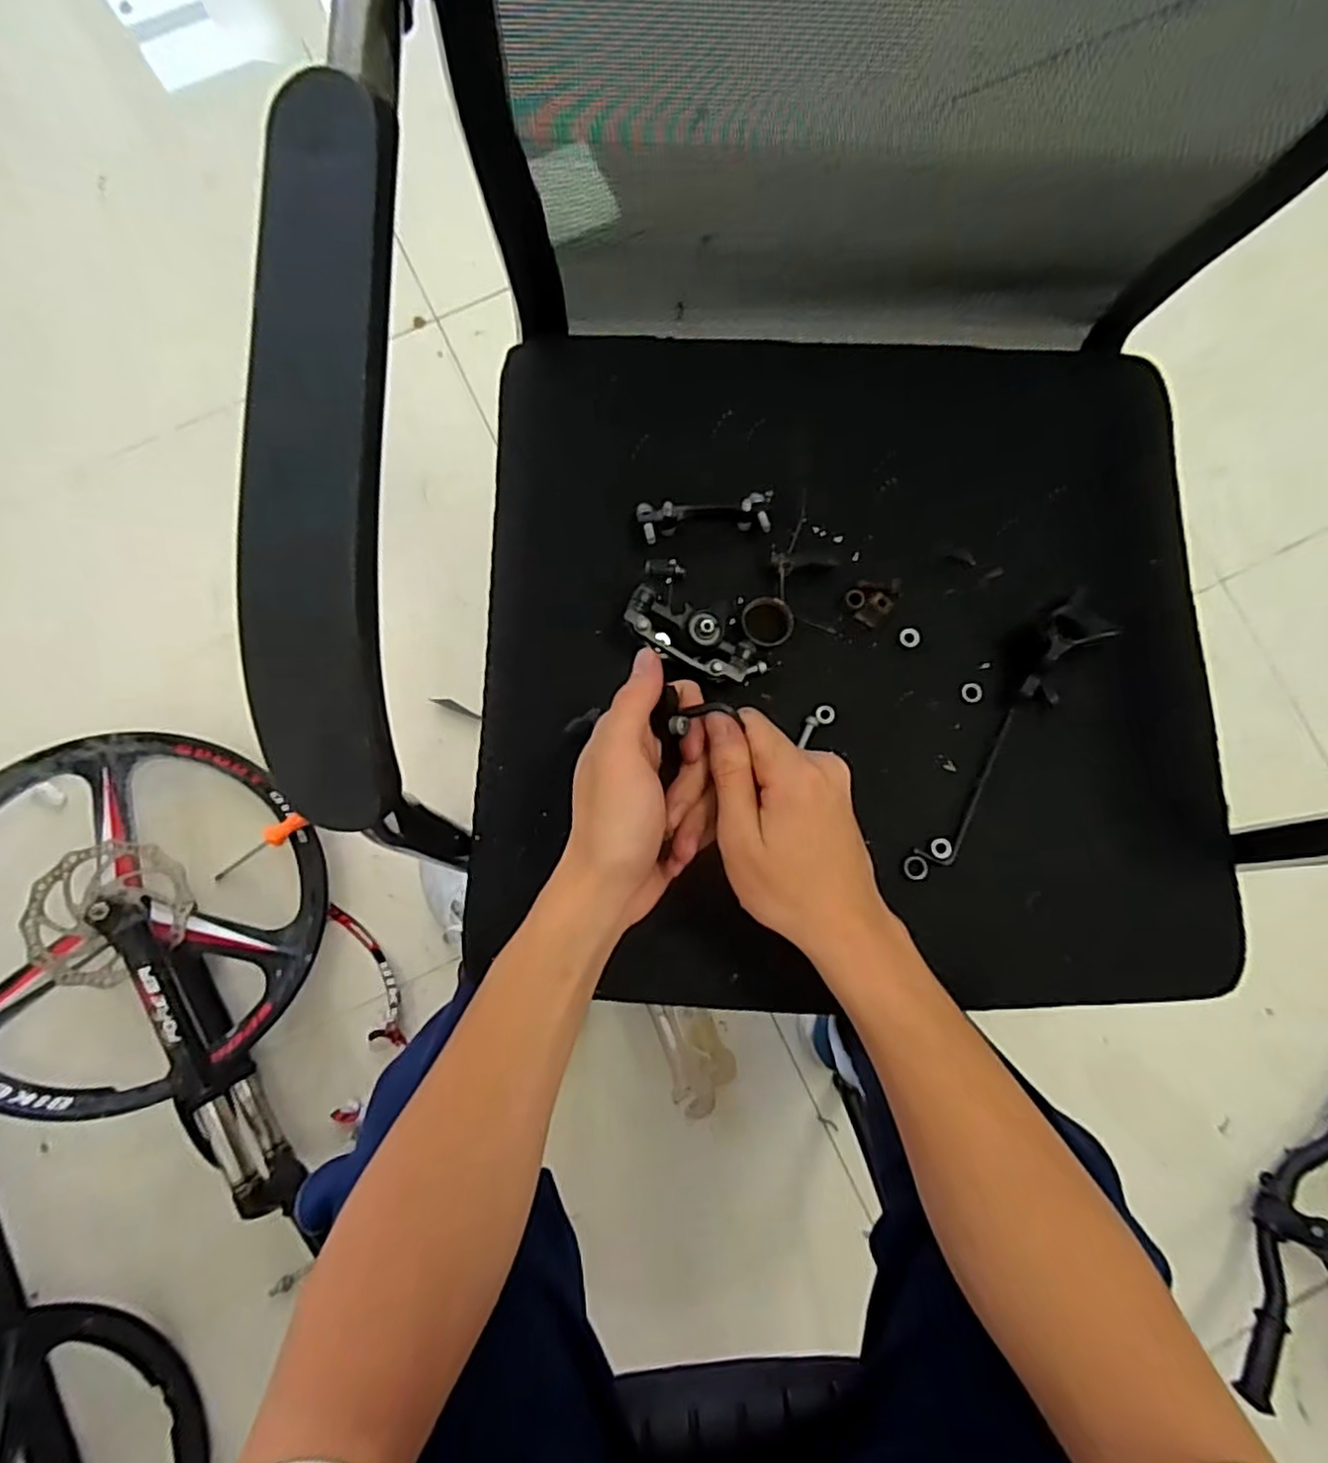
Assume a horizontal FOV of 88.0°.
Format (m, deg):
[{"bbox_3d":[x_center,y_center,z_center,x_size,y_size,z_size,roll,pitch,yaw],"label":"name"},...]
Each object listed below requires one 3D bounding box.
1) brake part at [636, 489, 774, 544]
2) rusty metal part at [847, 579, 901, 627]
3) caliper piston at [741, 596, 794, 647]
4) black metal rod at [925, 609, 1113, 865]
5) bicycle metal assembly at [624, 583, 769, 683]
[{"bbox_3d":[0.029,-0.138,0.445,0.089,0.018,0.031,-11,83,-1],"label":"brake part"},{"bbox_3d":[0.136,-0.086,0.443,0.026,0.008,0.033,44,85,5],"label":"rusty metal part"},{"bbox_3d":[0.066,-0.070,0.437,0.032,0.006,0.033,0,83,0],"label":"caliper piston"},{"bbox_3d":[0.211,-0.005,0.418,0.038,0.039,0.203,33,84,4],"label":"black metal rod"},{"bbox_3d":[0.019,-0.056,0.420,0.088,0.027,0.033,27,84,3],"label":"bicycle metal assembly"}]

